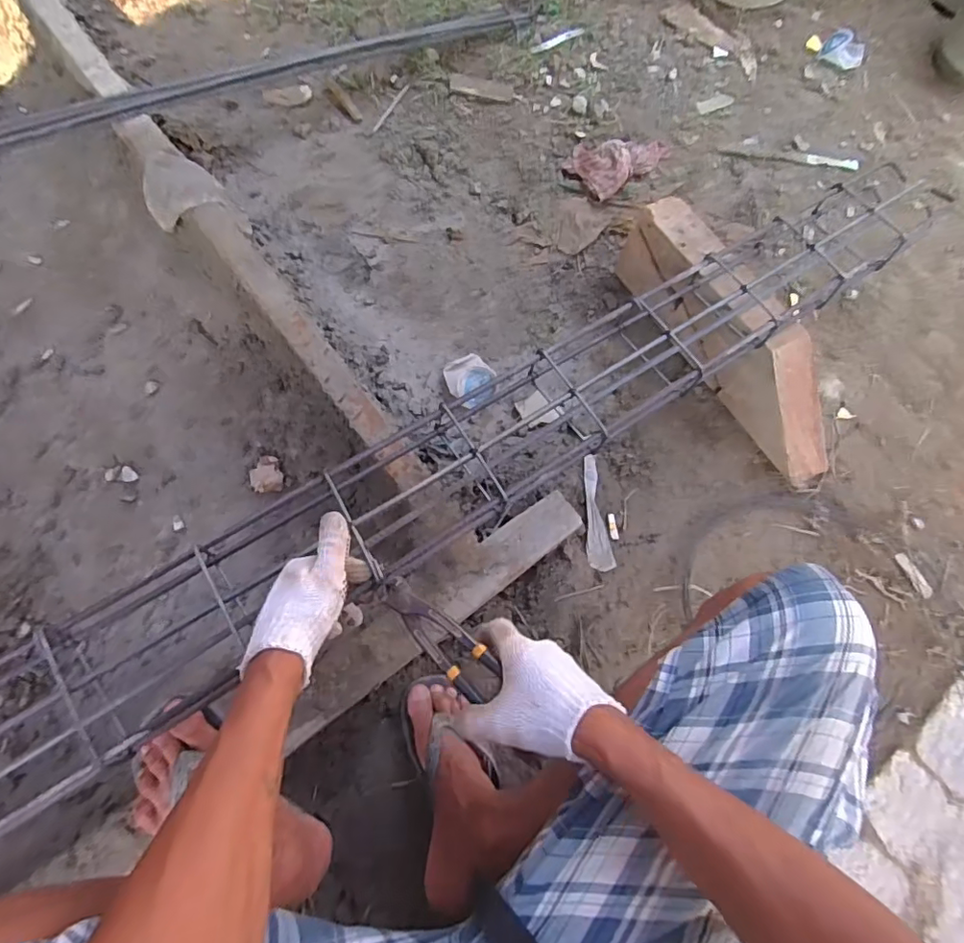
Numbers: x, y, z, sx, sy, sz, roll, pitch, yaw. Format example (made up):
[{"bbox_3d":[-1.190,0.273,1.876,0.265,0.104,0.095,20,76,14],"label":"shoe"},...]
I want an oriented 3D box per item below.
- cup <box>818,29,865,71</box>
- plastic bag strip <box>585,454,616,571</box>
[{"bbox_3d":[0.814,-0.947,1.217,0.097,0.043,0.059,33,74,10],"label":"cup"},{"bbox_3d":[0.173,0.061,0.842,0.042,0.011,0.186,-5,71,-3],"label":"plastic bag strip"}]

